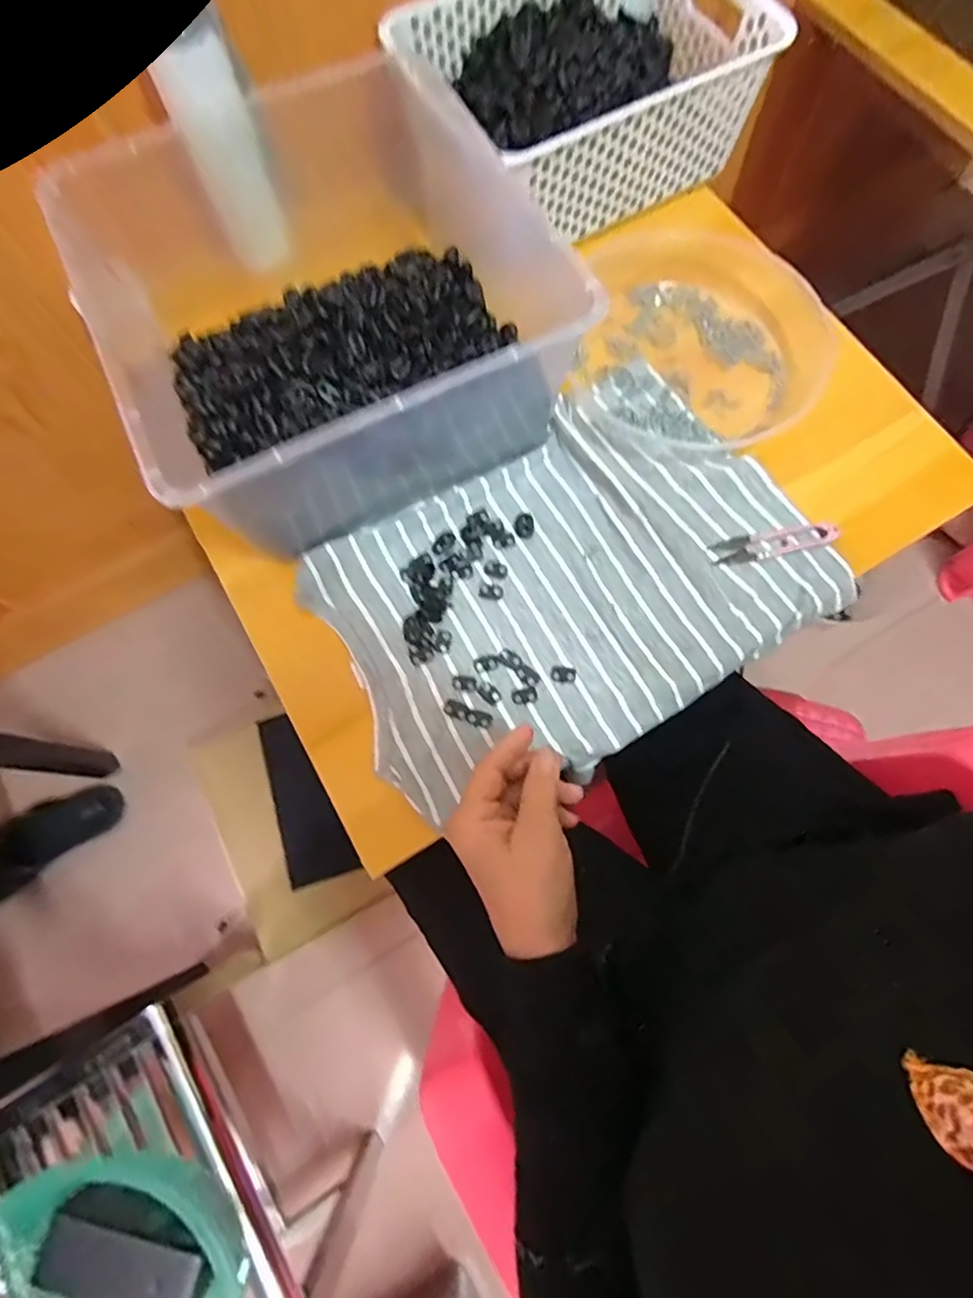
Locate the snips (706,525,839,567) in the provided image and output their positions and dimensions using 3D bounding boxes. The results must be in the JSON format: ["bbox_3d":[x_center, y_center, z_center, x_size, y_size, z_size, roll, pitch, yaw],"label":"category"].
[{"bbox_3d":[0.231,-0.086,0.467,0.097,0.009,0.022,-9,74,-3],"label":"snips"}]

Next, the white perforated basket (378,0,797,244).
[{"bbox_3d":[0.085,-0.507,0.538,0.298,0.104,0.204,-31,76,-9],"label":"white perforated basket"}]

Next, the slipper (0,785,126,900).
[{"bbox_3d":[-0.669,0.286,0.859,0.255,0.050,0.090,-33,77,-9],"label":"slipper"}]

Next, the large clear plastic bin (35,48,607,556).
[{"bbox_3d":[-0.125,-0.261,0.448,0.291,0.139,0.327,-26,76,-8],"label":"large clear plastic bin"}]

